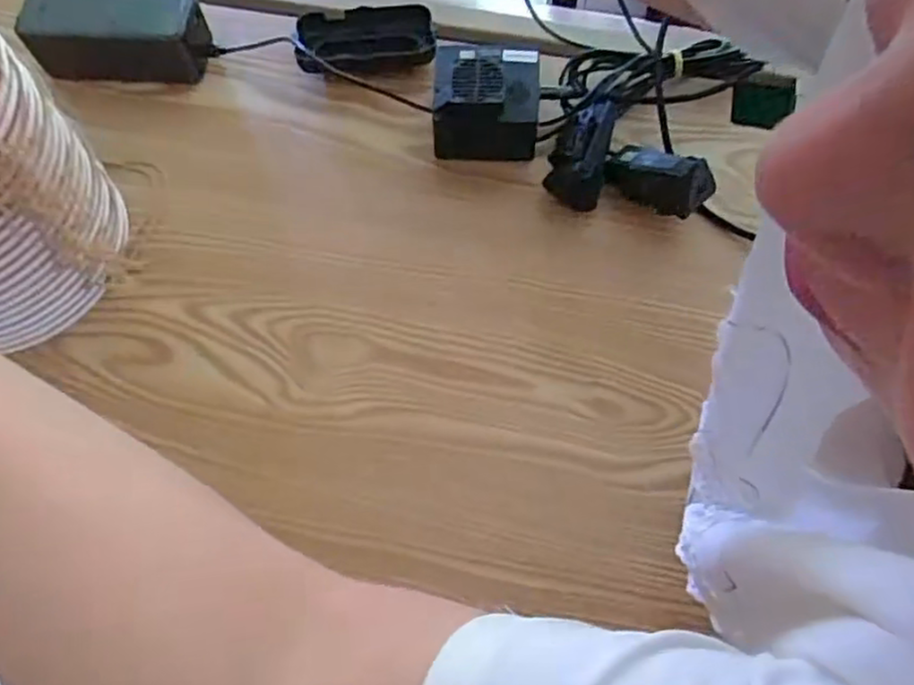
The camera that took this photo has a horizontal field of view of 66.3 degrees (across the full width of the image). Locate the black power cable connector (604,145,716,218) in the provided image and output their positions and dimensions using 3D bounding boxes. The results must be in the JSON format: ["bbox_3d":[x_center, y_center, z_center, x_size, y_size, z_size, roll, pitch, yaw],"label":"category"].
[{"bbox_3d":[0.141,-0.115,0.495,0.022,0.038,0.083,-42,41,-17],"label":"black power cable connector"}]

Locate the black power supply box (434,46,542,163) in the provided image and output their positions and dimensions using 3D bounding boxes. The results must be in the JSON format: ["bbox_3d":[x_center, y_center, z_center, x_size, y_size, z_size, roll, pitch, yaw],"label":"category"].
[{"bbox_3d":[0.022,-0.176,0.520,0.077,0.062,0.063,2,66,0],"label":"black power supply box"}]

